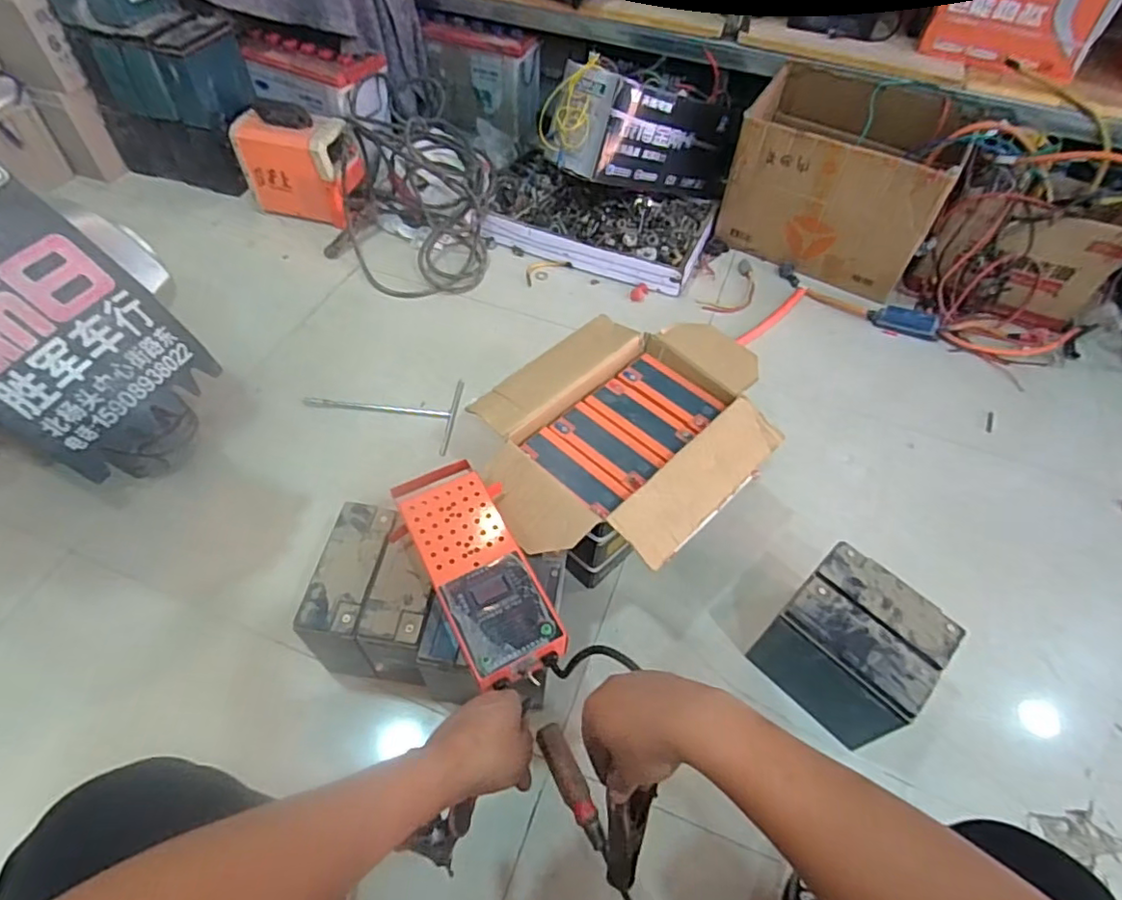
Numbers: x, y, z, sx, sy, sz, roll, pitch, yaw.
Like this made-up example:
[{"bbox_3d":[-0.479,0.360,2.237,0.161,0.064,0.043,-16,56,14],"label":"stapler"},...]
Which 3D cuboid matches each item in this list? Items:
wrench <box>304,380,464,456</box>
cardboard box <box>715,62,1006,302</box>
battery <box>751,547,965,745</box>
[{"bbox_3d":[-0.338,-0.079,1.135,0.283,0.012,0.175,6,54,1],"label":"wrench"},{"bbox_3d":[0.595,-0.564,1.302,0.410,0.354,0.221,30,57,18],"label":"cardboard box"},{"bbox_3d":[0.389,0.260,0.812,0.176,0.153,0.158,38,61,22],"label":"battery"}]

